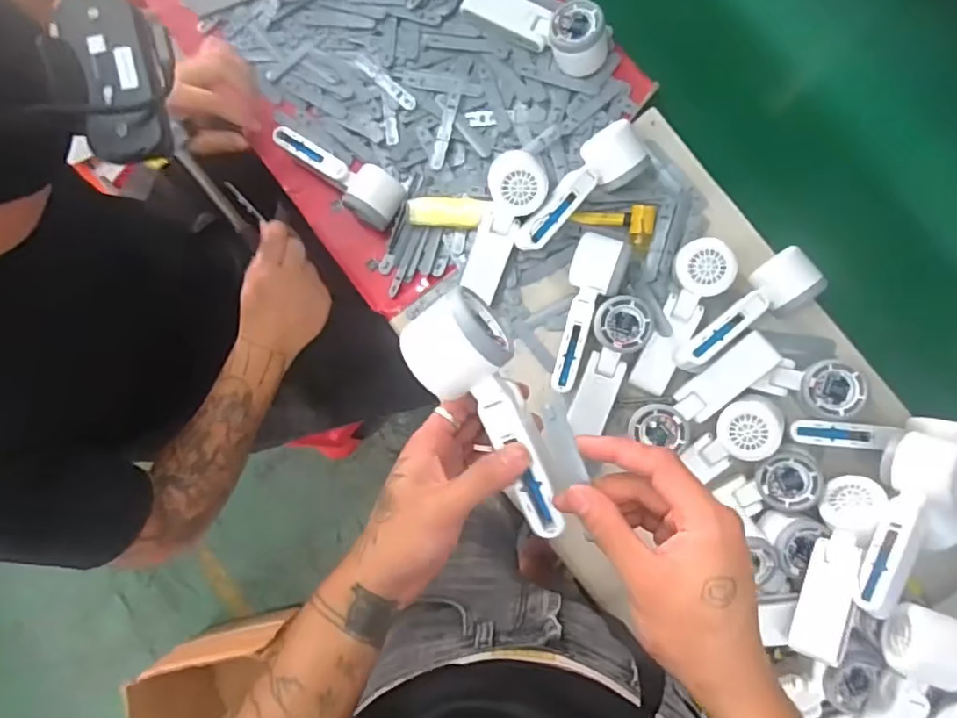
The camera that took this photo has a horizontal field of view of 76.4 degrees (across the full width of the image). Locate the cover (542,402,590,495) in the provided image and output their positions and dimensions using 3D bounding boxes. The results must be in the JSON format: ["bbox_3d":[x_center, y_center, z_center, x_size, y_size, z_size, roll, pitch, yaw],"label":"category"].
[{"bbox_3d":[0.051,0.052,0.368,0.020,0.009,0.054,-14,105,7],"label":"cover"}]

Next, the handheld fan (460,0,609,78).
[{"bbox_3d":[0.063,-0.368,0.658,0.164,0.042,0.062,34,91,10],"label":"handheld fan"}]

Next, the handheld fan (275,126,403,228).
[{"bbox_3d":[-0.157,-0.210,0.691,0.157,0.044,0.059,33,91,10],"label":"handheld fan"}]

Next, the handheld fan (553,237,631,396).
[{"bbox_3d":[0.110,-0.045,0.633,0.055,0.047,0.164,16,88,10],"label":"handheld fan"}]

